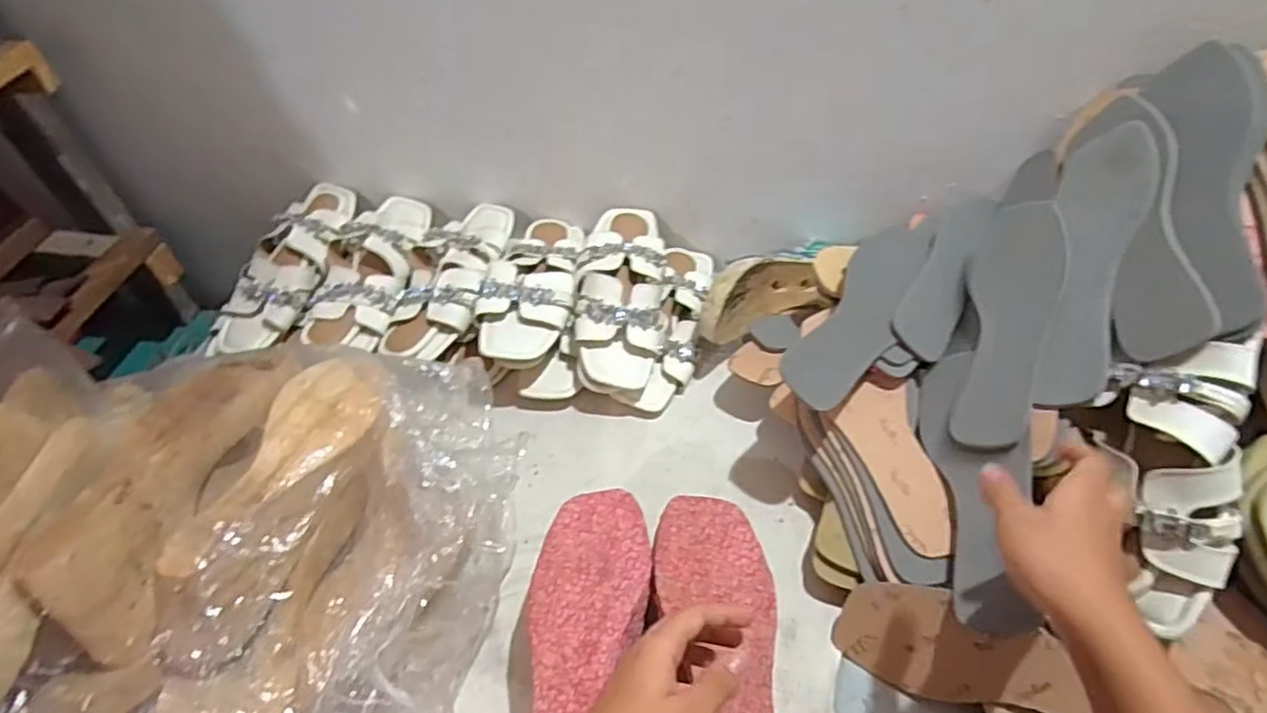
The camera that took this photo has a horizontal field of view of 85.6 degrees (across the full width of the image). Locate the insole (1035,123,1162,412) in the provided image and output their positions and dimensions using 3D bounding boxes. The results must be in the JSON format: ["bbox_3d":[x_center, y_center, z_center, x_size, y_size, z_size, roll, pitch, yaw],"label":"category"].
[{"bbox_3d":[0.368,-0.078,0.543,0.075,0.013,0.243,-14,55,55],"label":"insole"}]

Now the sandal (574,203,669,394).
[{"bbox_3d":[-0.013,-0.069,0.755,0.094,0.065,0.218,-3,48,3],"label":"sandal"}]

